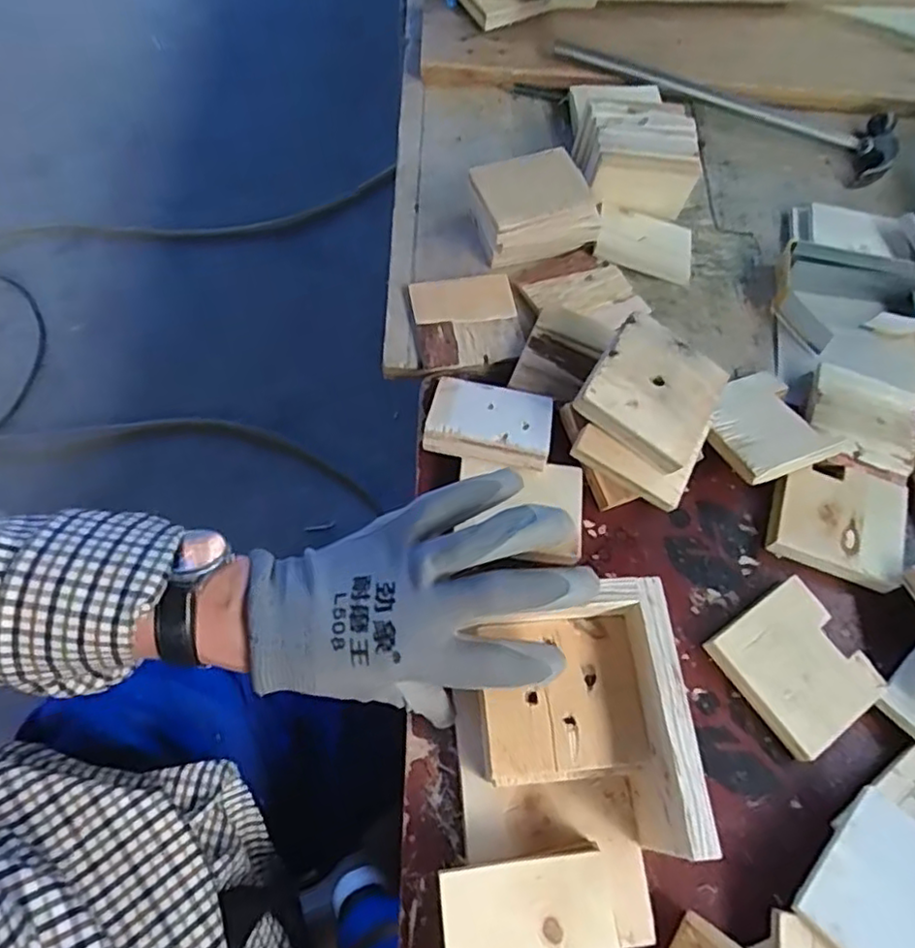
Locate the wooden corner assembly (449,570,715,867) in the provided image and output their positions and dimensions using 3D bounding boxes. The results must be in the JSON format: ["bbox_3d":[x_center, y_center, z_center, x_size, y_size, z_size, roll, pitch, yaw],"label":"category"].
[{"bbox_3d":[0.066,0.143,0.376,0.112,0.076,0.138,-4,65,-5],"label":"wooden corner assembly"}]

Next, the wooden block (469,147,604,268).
[{"bbox_3d":[0.065,-0.233,0.570,0.100,0.066,0.067,-14,66,-9],"label":"wooden block"}]

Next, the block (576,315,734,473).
[{"bbox_3d":[0.143,-0.062,0.473,0.088,0.016,0.092,35,70,-1],"label":"block"}]

